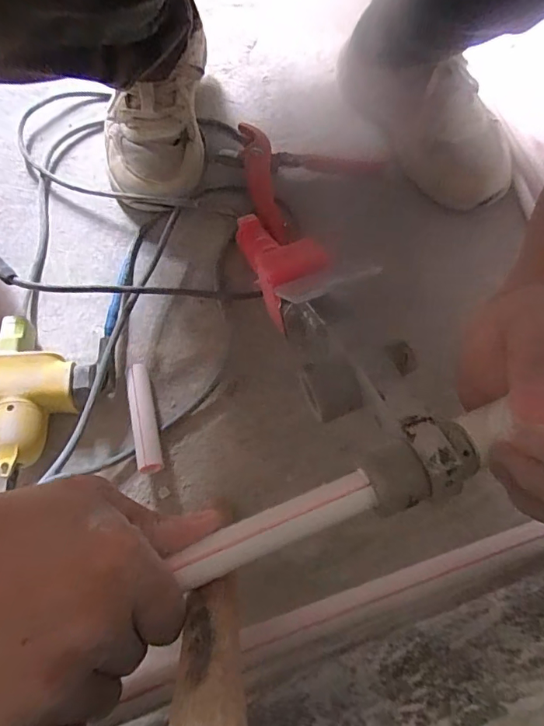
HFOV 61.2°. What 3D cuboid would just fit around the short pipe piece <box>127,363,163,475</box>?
[{"bbox_3d":[-0.110,0.048,0.399,0.020,0.026,0.101,-14,64,-7],"label":"short pipe piece"}]

